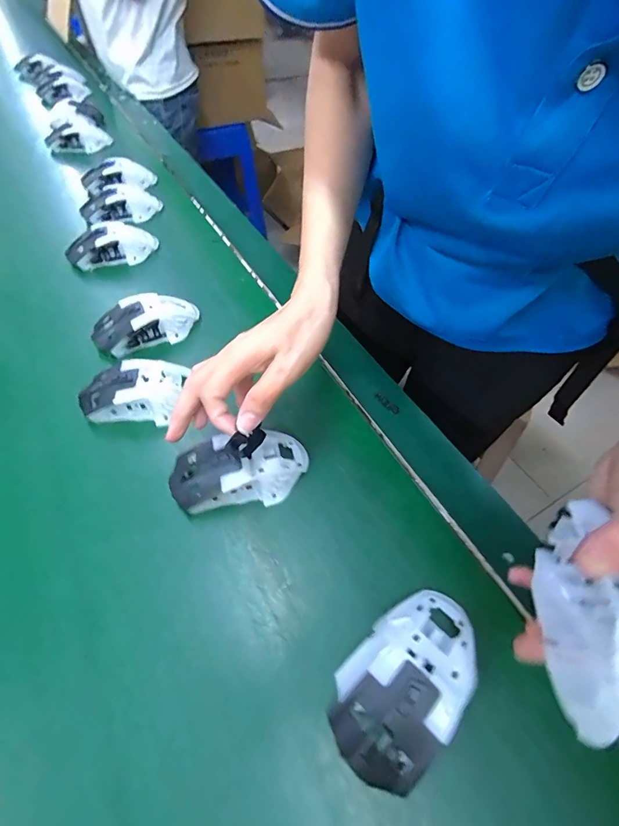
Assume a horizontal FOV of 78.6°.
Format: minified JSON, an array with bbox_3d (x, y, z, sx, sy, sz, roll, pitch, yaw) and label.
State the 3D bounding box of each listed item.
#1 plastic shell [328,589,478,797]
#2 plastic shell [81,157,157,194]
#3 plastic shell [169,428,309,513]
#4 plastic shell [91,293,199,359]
[{"bbox_3d":[0.064,0.163,0.239,0.114,0.032,0.062,-38,63,-25],"label":"plastic shell"},{"bbox_3d":[-0.326,-0.403,0.642,0.118,0.034,0.060,-4,55,-4],"label":"plastic shell"},{"bbox_3d":[-0.059,0.041,0.321,0.119,0.040,0.072,-18,57,-13],"label":"plastic shell"},{"bbox_3d":[-0.185,-0.100,0.431,0.115,0.046,0.059,-19,57,-14],"label":"plastic shell"}]

